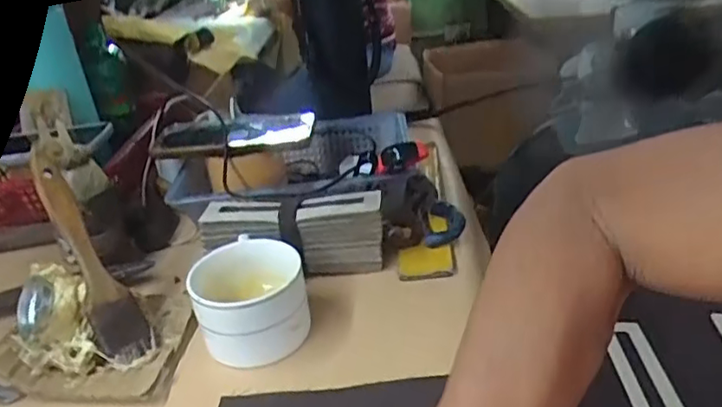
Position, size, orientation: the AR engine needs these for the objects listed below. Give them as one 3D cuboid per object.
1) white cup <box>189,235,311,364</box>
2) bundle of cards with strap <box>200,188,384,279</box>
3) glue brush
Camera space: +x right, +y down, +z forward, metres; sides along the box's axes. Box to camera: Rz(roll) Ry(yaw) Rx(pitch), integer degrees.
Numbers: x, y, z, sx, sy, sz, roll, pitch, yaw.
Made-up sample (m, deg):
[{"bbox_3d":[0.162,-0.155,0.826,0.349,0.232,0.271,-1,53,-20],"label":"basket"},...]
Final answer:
[{"bbox_3d":[-0.085,0.074,0.467,0.082,0.055,0.089,-5,29,3],"label":"white cup"},{"bbox_3d":[-0.058,0.027,0.539,0.160,0.059,0.052,-4,29,5],"label":"bundle of cards with strap"},{"bbox_3d":[-0.206,0.037,0.450,0.038,0.169,0.012,-27,6,-33],"label":"glue brush"}]

